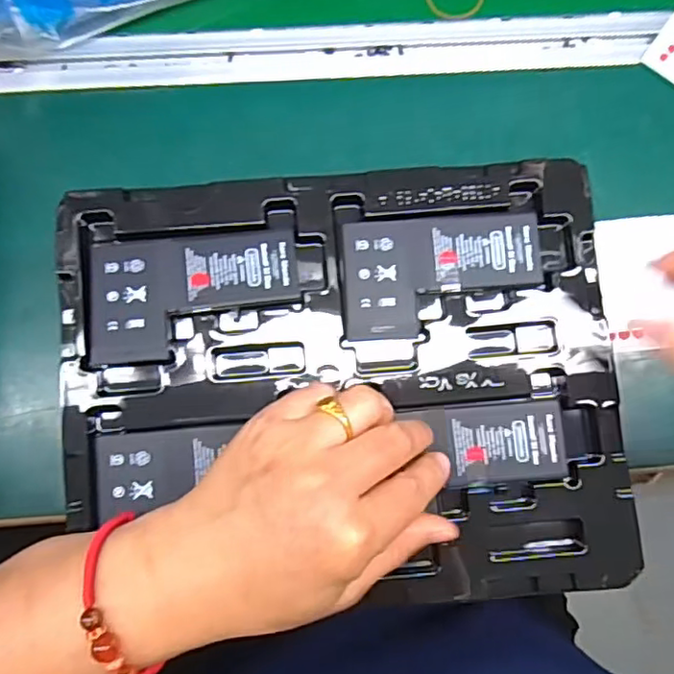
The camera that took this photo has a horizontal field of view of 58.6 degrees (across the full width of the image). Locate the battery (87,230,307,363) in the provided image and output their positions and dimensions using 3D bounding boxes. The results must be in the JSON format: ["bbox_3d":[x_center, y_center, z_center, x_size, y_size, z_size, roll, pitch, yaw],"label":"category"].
[{"bbox_3d":[-0.072,-0.021,0.303,0.103,0.006,0.062,-4,81,-3],"label":"battery"}]

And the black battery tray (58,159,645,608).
[{"bbox_3d":[0.004,0.022,0.303,0.273,0.015,0.212,-3,81,-3],"label":"black battery tray"}]

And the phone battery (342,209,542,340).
[{"bbox_3d":[0.056,-0.033,0.313,0.102,0.005,0.061,-4,81,-3],"label":"phone battery"}]

